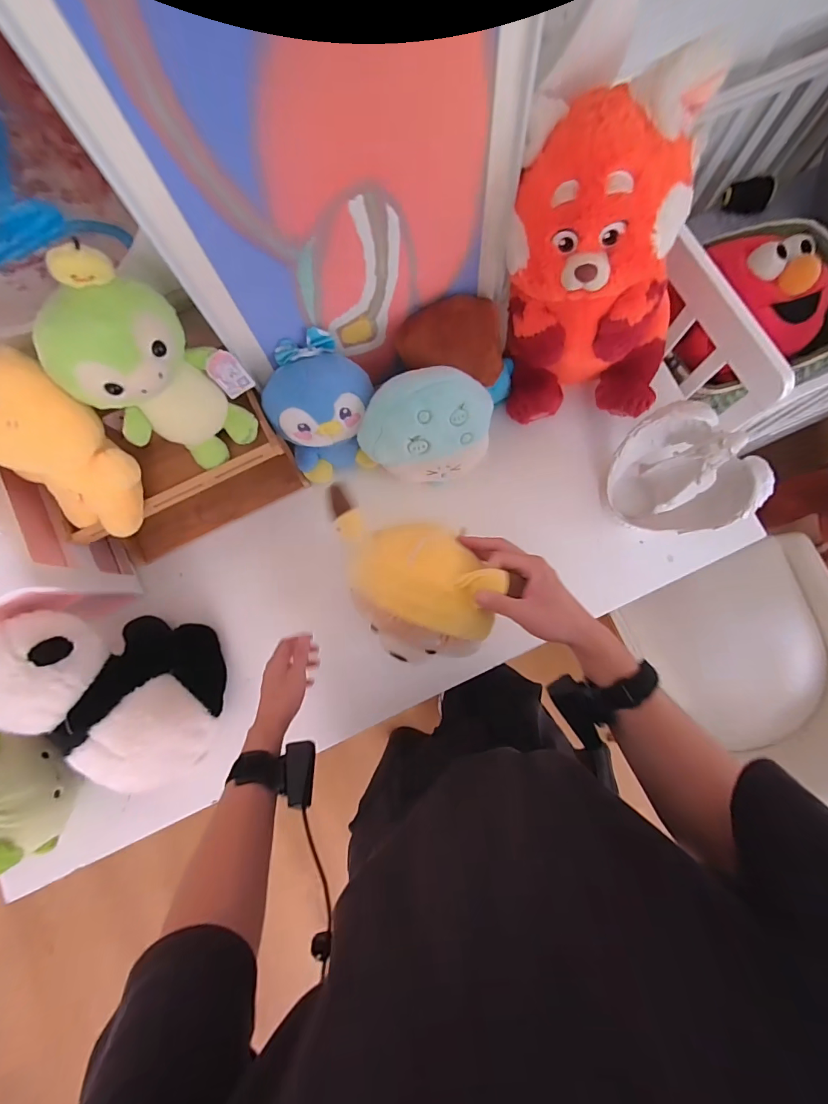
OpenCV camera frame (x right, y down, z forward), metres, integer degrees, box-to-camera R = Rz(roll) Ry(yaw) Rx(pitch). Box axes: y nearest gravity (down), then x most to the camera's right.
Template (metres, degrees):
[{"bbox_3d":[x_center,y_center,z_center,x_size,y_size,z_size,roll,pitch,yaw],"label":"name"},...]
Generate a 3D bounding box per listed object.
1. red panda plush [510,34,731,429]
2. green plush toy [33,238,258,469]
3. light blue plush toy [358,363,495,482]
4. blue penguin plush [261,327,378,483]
[{"bbox_3d":[0.252,-0.361,0.569,0.254,0.331,0.225,1,82,0],"label":"red panda plush"},{"bbox_3d":[-0.294,-0.201,0.494,0.129,0.232,0.153,35,84,5],"label":"green plush toy"},{"bbox_3d":[0.019,-0.182,0.638,0.192,0.166,0.110,-7,82,-1],"label":"light blue plush toy"},{"bbox_3d":[-0.137,-0.215,0.646,0.146,0.180,0.142,-13,82,-2],"label":"blue penguin plush"}]

